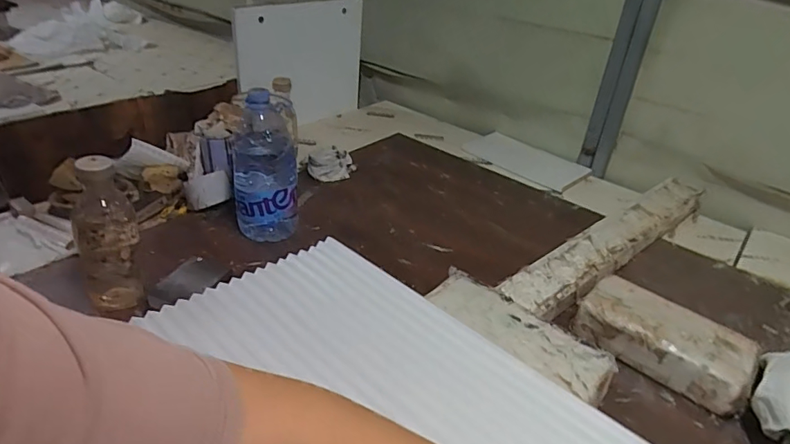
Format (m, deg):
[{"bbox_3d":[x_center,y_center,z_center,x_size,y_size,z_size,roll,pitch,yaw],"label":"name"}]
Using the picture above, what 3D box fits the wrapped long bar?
[{"bbox_3d":[0.404,0.035,0.872,0.652,0.050,0.091,-22,41,-37],"label":"wrapped long bar"}]

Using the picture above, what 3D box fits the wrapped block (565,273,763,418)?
[{"bbox_3d":[0.354,0.158,0.652,0.209,0.069,0.122,24,36,28],"label":"wrapped block"}]

